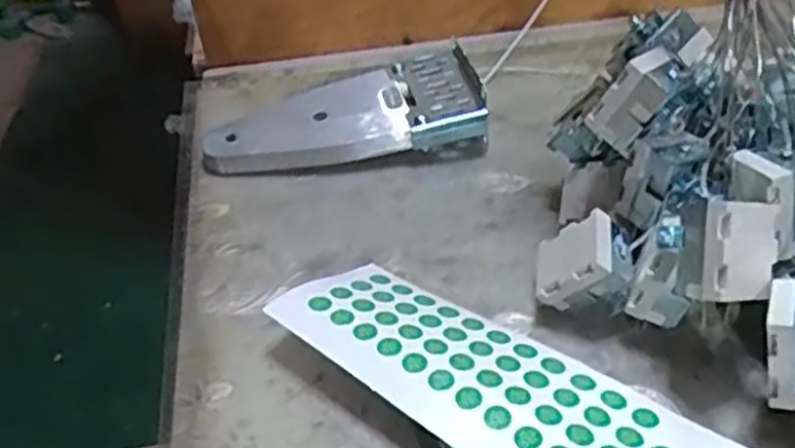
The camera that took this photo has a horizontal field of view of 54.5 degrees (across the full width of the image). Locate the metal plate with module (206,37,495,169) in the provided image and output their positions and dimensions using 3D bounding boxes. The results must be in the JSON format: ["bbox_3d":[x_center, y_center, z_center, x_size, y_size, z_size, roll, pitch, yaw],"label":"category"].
[{"bbox_3d":[-0.031,-0.064,0.453,0.156,0.026,0.074,-9,40,-5],"label":"metal plate with module"}]

